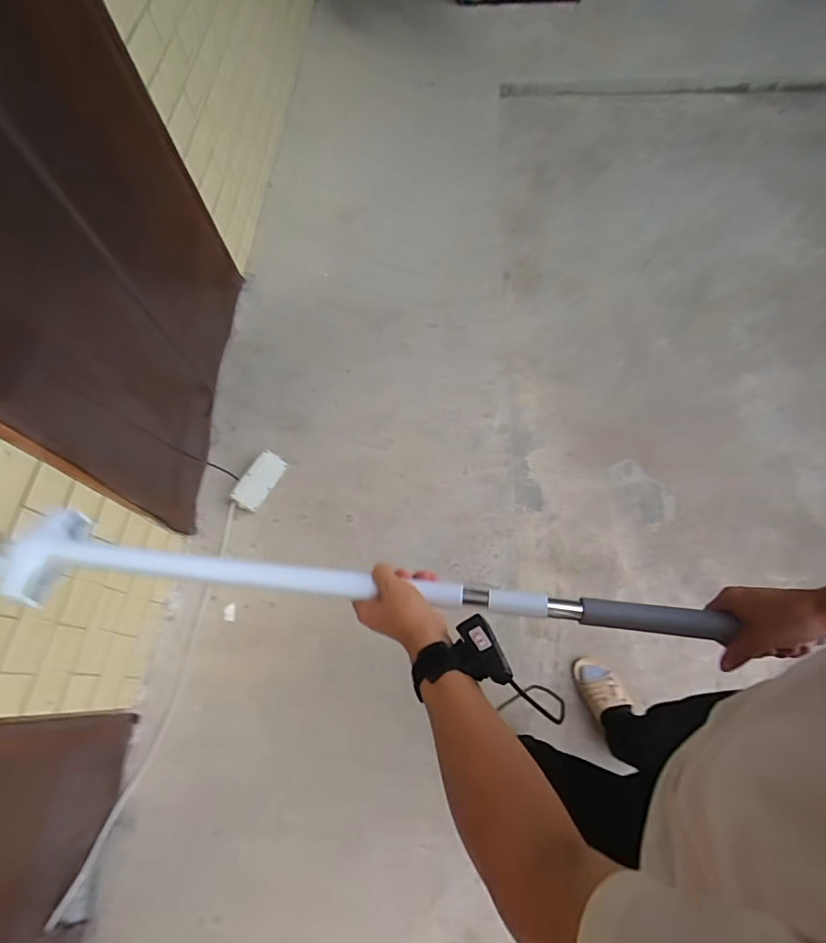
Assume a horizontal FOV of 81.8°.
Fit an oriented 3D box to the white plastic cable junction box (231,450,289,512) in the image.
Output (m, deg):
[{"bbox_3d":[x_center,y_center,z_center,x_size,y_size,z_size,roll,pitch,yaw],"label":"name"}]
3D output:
[{"bbox_3d":[-0.502,0.028,1.557,0.103,0.049,0.200,25,68,10],"label":"white plastic cable junction box"}]

